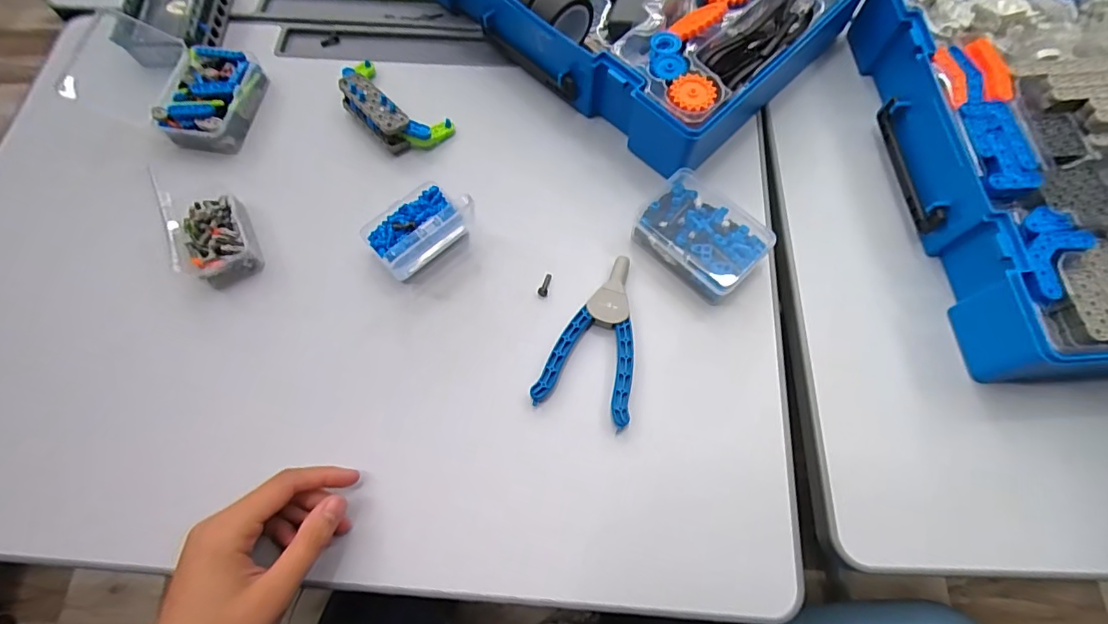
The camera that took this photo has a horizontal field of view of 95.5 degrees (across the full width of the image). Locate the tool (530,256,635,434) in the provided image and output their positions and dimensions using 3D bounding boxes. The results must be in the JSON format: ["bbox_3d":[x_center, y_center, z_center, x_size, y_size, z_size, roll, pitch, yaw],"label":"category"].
[{"bbox_3d":[0.038,0.017,0.381,0.067,0.017,0.125,19,70,8],"label":"tool"}]

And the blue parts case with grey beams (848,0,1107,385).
[{"bbox_3d":[0.420,-0.137,0.398,0.264,0.066,0.352,-7,72,0],"label":"blue parts case with grey beams"}]

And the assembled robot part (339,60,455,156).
[{"bbox_3d":[-0.149,-0.183,0.448,0.111,0.032,0.056,36,73,13],"label":"assembled robot part"}]

